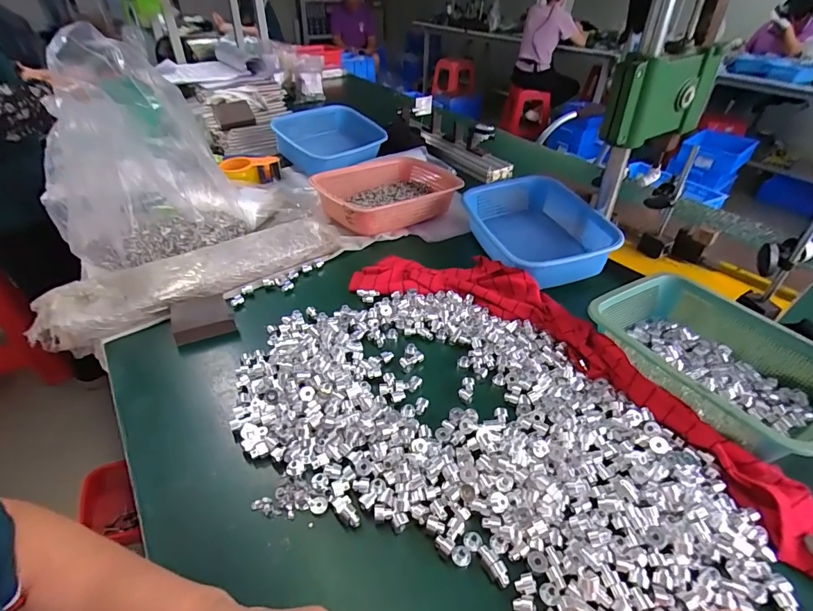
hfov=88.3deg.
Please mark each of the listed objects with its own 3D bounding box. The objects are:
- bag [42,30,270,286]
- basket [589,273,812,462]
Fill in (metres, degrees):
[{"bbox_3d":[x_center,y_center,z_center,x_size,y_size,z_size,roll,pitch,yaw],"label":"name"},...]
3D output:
[{"bbox_3d":[-0.440,-0.273,0.710,0.282,0.320,0.300,26,45,26],"label":"bag"},{"bbox_3d":[0.389,0.061,0.524,0.195,0.058,0.265,-15,42,-20],"label":"basket"}]

